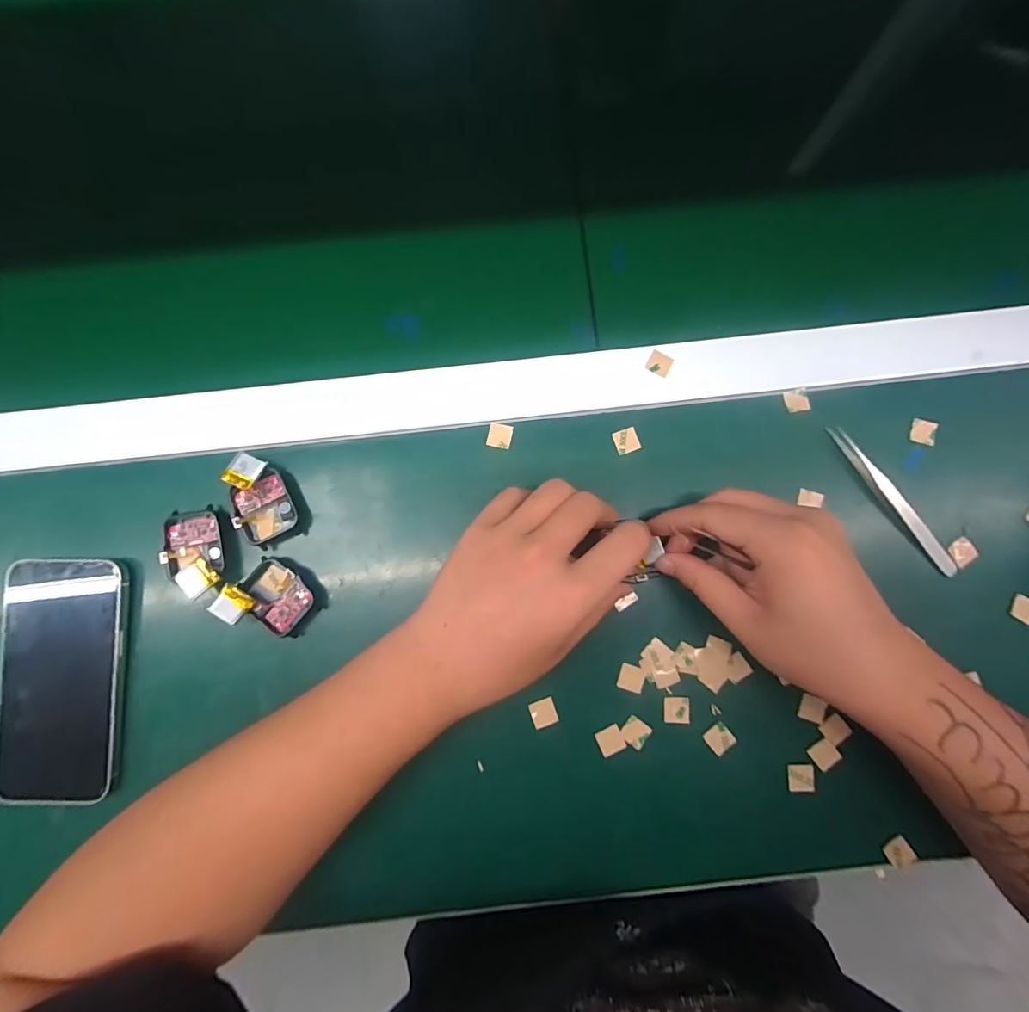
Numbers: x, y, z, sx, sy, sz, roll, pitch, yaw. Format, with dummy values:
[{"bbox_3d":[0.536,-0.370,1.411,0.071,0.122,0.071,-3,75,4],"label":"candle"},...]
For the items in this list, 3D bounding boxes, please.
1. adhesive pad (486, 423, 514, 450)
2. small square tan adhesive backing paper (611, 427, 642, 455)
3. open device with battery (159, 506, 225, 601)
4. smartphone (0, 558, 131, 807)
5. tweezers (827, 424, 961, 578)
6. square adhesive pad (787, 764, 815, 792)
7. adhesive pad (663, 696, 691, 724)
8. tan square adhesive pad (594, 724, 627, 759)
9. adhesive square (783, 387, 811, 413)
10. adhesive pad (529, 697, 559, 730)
[{"bbox_3d":[-0.009,-0.046,0.312,0.016,0.004,0.015,12,84,0],"label":"adhesive pad"},{"bbox_3d":[0.073,-0.043,0.312,0.015,0.004,0.016,-19,85,-3],"label":"small square tan adhesive backing paper"},{"bbox_3d":[-0.199,0.029,0.298,0.035,0.018,0.053,-10,84,-2],"label":"open device with battery"},{"bbox_3d":[-0.279,0.106,0.292,0.075,0.014,0.143,-1,84,-1],"label":"smartphone"},{"bbox_3d":[0.244,-0.002,0.307,0.010,0.013,0.118,-38,86,-5],"label":"tweezers"},{"bbox_3d":[0.178,0.169,0.297,0.016,0.004,0.016,-3,84,5],"label":"square adhesive pad"},{"bbox_3d":[0.102,0.127,0.297,0.016,0.004,0.016,1,84,-1],"label":"adhesive pad"},{"bbox_3d":[0.060,0.146,0.296,0.016,0.004,0.015,-27,85,-4],"label":"tan square adhesive pad"},{"bbox_3d":[0.187,-0.070,0.315,0.014,0.005,0.015,-11,84,-2],"label":"adhesive square"},{"bbox_3d":[0.019,0.130,0.298,0.016,0.004,0.016,-19,85,-3],"label":"adhesive pad"}]

